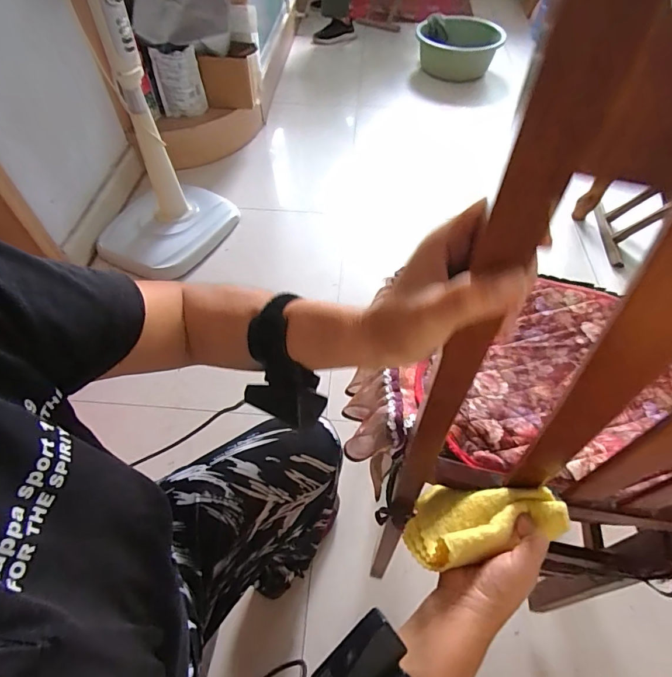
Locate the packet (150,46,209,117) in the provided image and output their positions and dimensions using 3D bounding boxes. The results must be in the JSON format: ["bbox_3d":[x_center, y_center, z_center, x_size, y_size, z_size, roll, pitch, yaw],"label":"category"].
[{"bbox_3d":[-0.528,-0.858,1.420,0.154,0.229,0.029,5,67,-2],"label":"packet"}]

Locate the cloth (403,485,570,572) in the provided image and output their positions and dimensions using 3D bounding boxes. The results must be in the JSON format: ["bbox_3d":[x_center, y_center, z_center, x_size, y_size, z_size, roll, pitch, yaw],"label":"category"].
[{"bbox_3d":[0.135,0.169,0.407,0.127,0.078,0.082,-7,54,-10],"label":"cloth"}]

